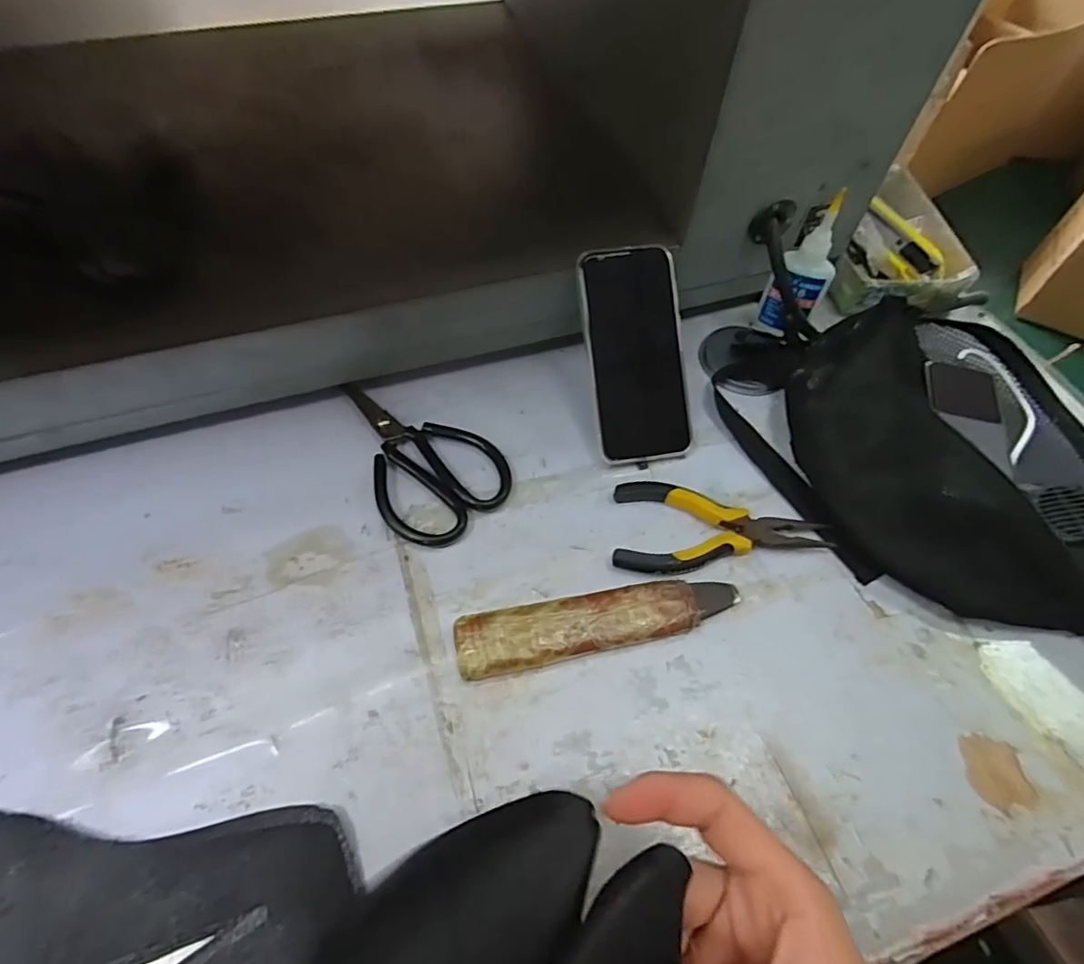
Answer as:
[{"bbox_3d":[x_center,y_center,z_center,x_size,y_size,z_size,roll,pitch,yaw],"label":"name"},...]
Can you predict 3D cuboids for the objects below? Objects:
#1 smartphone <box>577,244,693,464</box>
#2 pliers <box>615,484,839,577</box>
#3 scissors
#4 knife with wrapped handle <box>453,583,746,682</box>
[{"bbox_3d":[0.074,-0.098,0.442,0.076,0.010,0.161,-7,92,-7],"label":"smartphone"},{"bbox_3d":[0.130,0.037,0.410,0.153,0.018,0.068,5,58,1],"label":"pliers"},{"bbox_3d":[-0.104,-0.025,0.443,0.093,0.014,0.161,-38,67,-22],"label":"scissors"},{"bbox_3d":[0.039,0.093,0.376,0.186,0.017,0.040,-10,59,-8],"label":"knife with wrapped handle"}]

